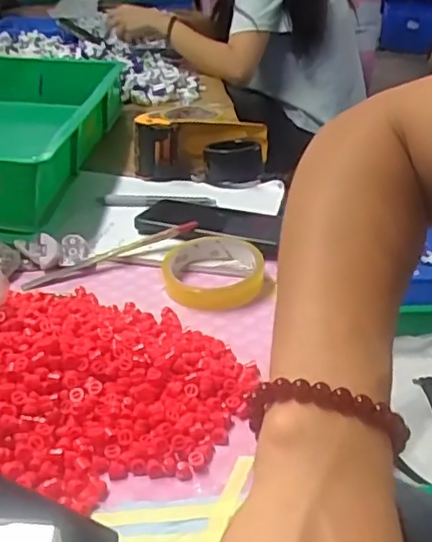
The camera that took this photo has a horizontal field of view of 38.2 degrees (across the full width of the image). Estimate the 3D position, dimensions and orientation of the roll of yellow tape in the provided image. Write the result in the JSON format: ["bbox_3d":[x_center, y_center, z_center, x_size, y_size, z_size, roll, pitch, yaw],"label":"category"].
[{"bbox_3d":[-0.001,-0.006,0.564,0.089,0.020,0.102,-4,31,-8],"label":"roll of yellow tape"}]

